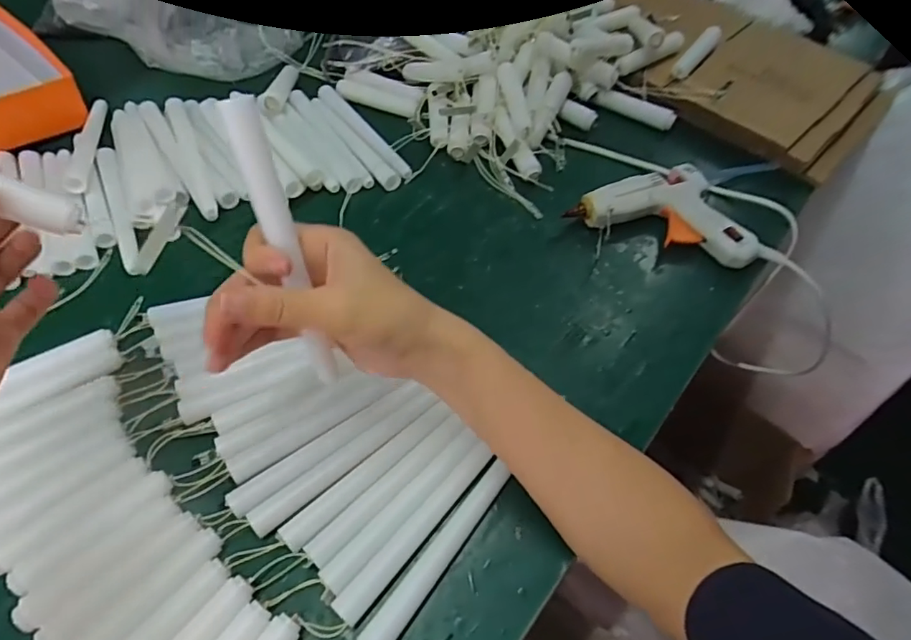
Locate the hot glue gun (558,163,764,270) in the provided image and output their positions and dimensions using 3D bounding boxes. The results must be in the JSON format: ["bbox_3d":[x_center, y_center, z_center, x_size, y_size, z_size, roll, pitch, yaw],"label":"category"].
[{"bbox_3d":[0.165,-0.078,0.449,0.128,0.031,0.108,-10,57,-9],"label":"hot glue gun"}]

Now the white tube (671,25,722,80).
[{"bbox_3d":[0.246,-0.273,0.554,0.021,0.015,0.090,32,62,16],"label":"white tube"}]

